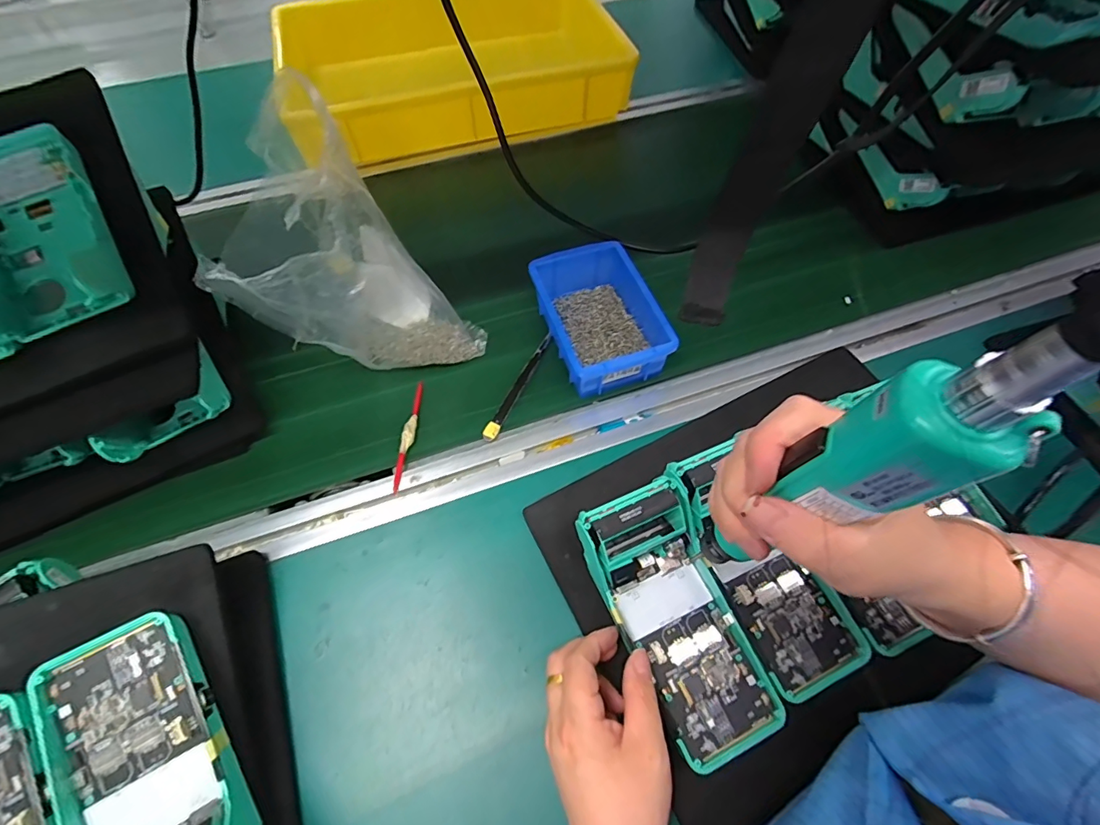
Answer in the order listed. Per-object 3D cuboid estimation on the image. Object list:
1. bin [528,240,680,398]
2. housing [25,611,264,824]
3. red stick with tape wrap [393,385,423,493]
[{"bbox_3d":[0.046,-0.092,0.463,0.100,0.054,0.151,-17,62,-9],"label":"bin"},{"bbox_3d":[-0.224,0.208,0.265,0.076,0.049,0.175,-26,64,-14],"label":"housing"},{"bbox_3d":[-0.126,0.019,0.432,0.010,0.015,0.110,4,61,2],"label":"red stick with tape wrap"}]

